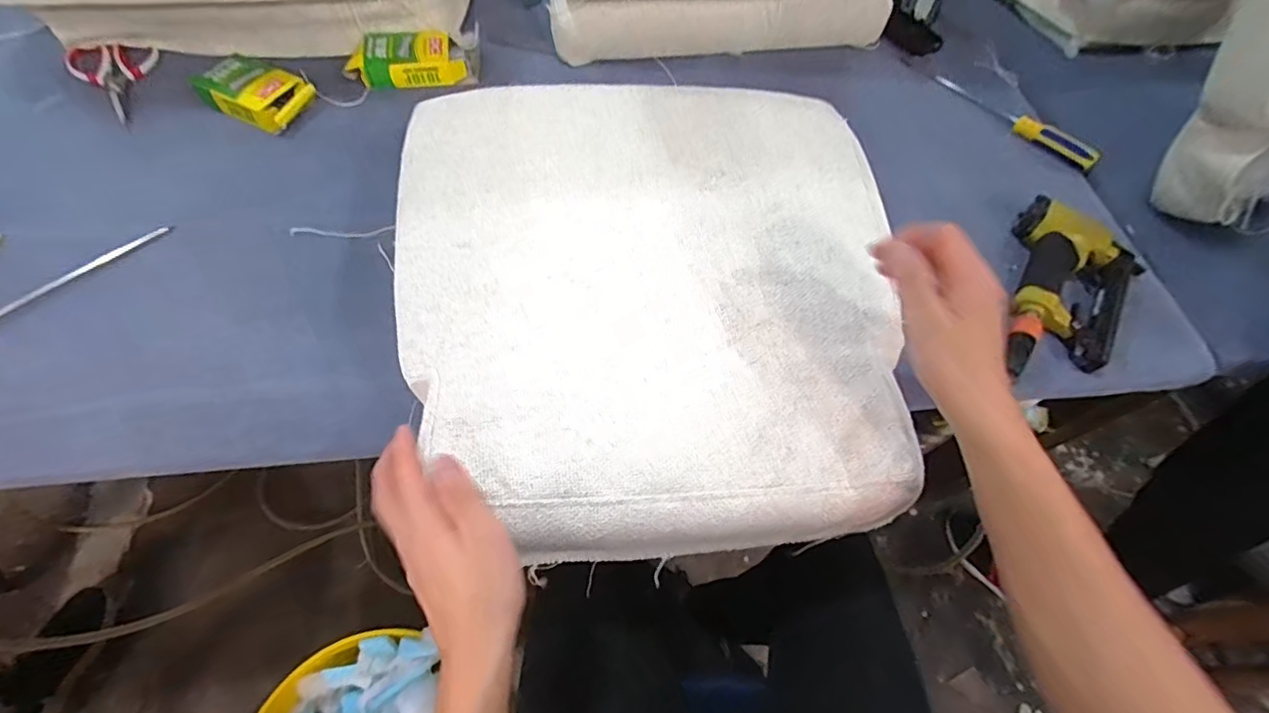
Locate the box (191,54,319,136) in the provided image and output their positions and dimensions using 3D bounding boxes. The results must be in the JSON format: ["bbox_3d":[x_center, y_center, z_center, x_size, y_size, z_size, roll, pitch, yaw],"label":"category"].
[{"bbox_3d":[-0.475,-0.332,0.698,0.123,0.031,0.082,24,61,9],"label":"box"}]

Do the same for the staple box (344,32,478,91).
[{"bbox_3d":[-0.302,-0.403,0.751,0.157,0.031,0.076,-4,61,-7],"label":"staple box"}]

